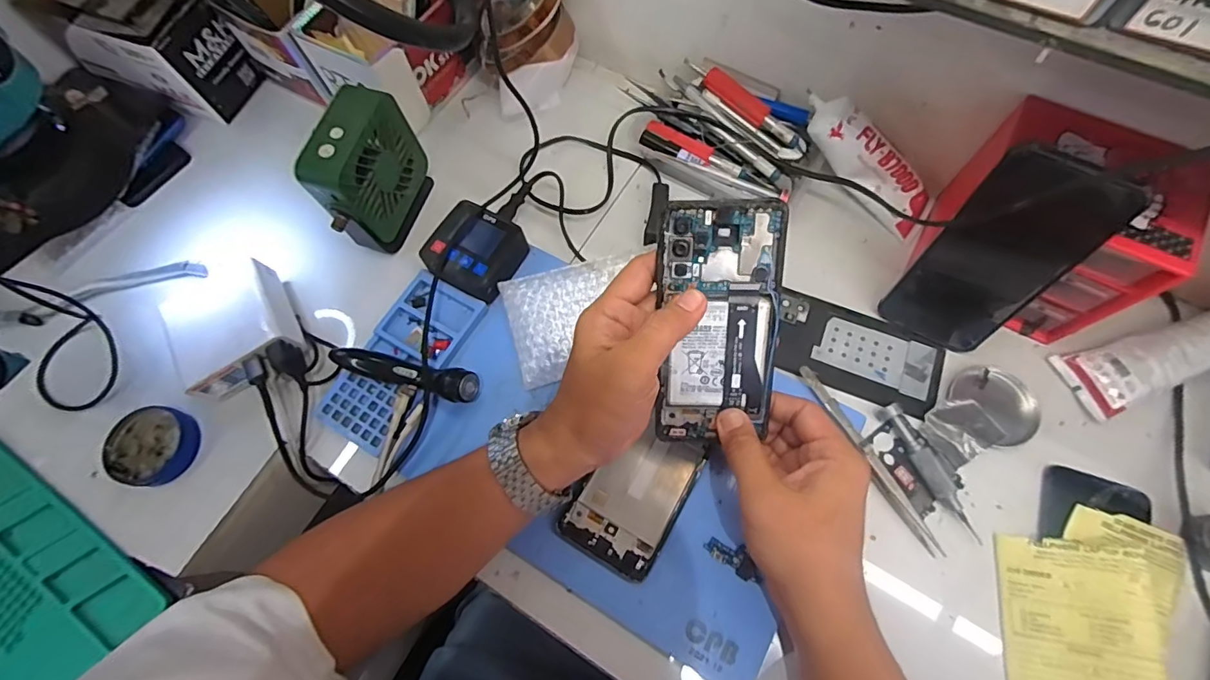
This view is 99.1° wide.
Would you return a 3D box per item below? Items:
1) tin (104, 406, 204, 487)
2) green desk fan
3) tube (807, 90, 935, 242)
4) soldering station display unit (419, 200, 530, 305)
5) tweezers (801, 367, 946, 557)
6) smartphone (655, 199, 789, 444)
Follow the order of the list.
[{"bbox_3d":[-0.370,0.086,0.421,0.063,0.021,0.061,-1,69,3],"label":"tin"},{"bbox_3d":[-0.202,-0.140,0.441,0.038,0.109,0.109,15,71,8],"label":"green desk fan"},{"bbox_3d":[0.225,-0.150,0.450,0.144,0.045,0.030,39,69,-18],"label":"tube"},{"bbox_3d":[-0.114,-0.077,0.449,0.073,0.033,0.072,28,73,13],"label":"soldering station display unit"},{"bbox_3d":[0.196,0.089,0.387,0.011,0.018,0.156,-27,70,-12],"label":"tweezers"},{"bbox_3d":[0.071,-0.006,0.324,0.074,0.010,0.156,2,110,0],"label":"smartphone"}]

